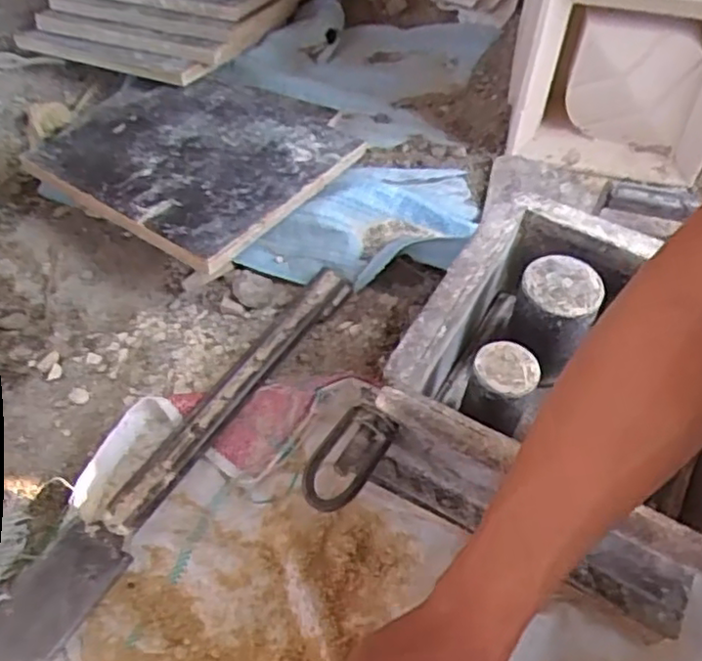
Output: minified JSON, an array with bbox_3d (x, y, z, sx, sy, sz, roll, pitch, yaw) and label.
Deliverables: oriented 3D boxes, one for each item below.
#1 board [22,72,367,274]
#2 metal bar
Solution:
[{"bbox_3d":[-0.155,-0.193,0.702,0.263,0.016,0.271,28,52,17],"label":"board"},{"bbox_3d":[-0.094,0.045,0.564,0.030,0.016,0.293,27,55,21],"label":"metal bar"}]

